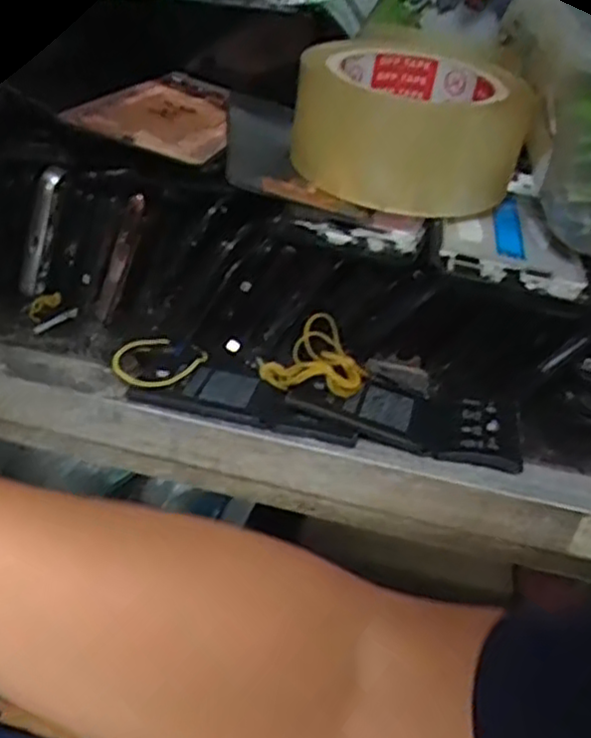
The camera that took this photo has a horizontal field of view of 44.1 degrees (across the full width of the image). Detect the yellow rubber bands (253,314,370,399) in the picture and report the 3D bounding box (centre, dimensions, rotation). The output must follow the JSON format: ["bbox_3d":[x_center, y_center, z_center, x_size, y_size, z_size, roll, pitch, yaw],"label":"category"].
[{"bbox_3d":[0.008,-0.005,0.335,0.050,0.029,0.043,8,31,1],"label":"yellow rubber bands"}]

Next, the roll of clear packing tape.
[{"bbox_3d":[0.058,-0.117,0.351,0.093,0.063,0.099,6,31,-3],"label":"roll of clear packing tape"}]

